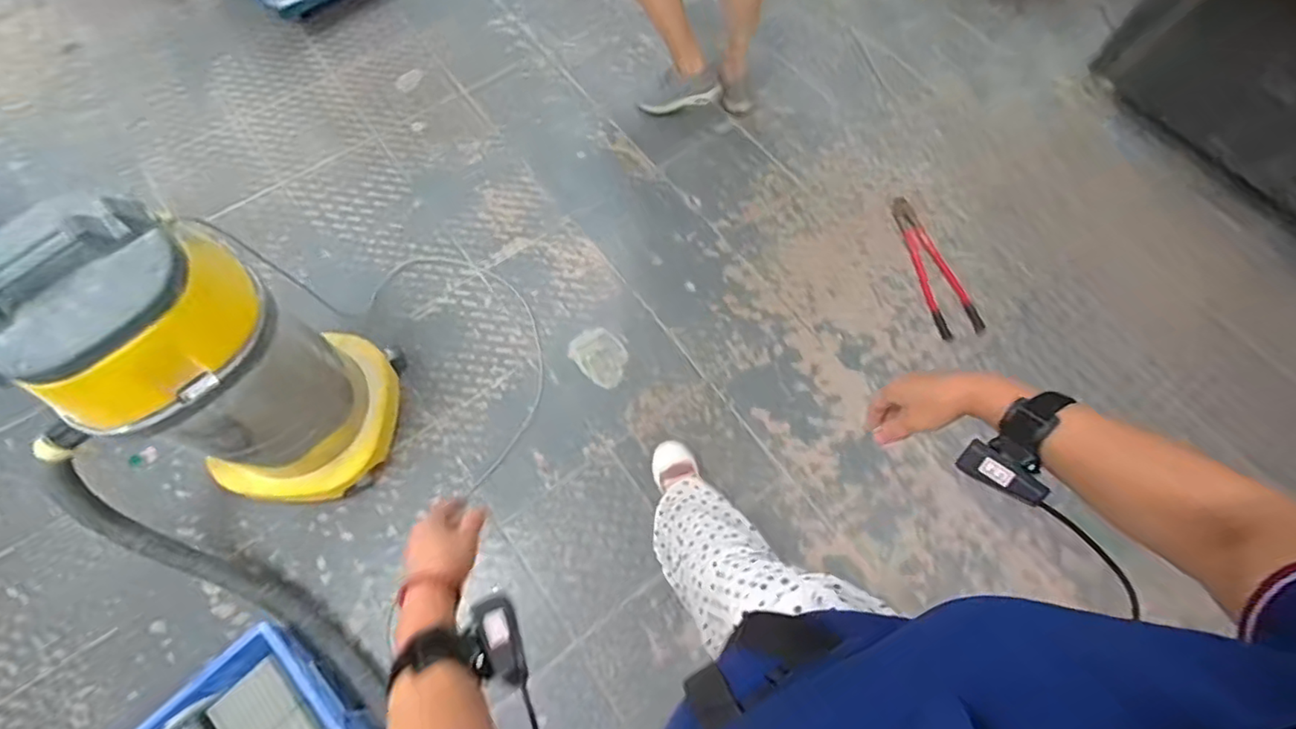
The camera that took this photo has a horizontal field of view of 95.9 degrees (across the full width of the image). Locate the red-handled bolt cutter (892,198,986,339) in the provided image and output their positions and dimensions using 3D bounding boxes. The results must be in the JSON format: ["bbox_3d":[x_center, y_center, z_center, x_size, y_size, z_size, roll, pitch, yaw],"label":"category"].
[{"bbox_3d":[0.809,-0.287,1.659,0.136,0.030,0.451,-14,69,-8],"label":"red-handled bolt cutter"}]

